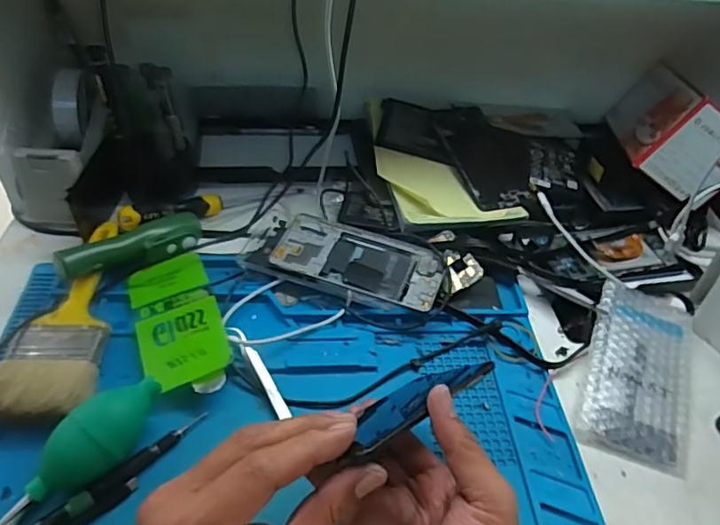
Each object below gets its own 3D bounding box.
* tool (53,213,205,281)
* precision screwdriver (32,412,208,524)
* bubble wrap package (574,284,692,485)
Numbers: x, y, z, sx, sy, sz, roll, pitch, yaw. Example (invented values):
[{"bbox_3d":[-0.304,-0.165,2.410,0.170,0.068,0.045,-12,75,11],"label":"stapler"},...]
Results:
[{"bbox_3d":[-0.218,-0.016,0.544,0.040,0.026,0.142,38,40,27],"label":"tool"},{"bbox_3d":[-0.166,0.152,0.400,0.128,0.016,0.020,-33,57,-30],"label":"precision screwdriver"},{"bbox_3d":[0.250,0.093,0.501,0.087,0.020,0.181,18,46,13],"label":"bubble wrap package"}]

